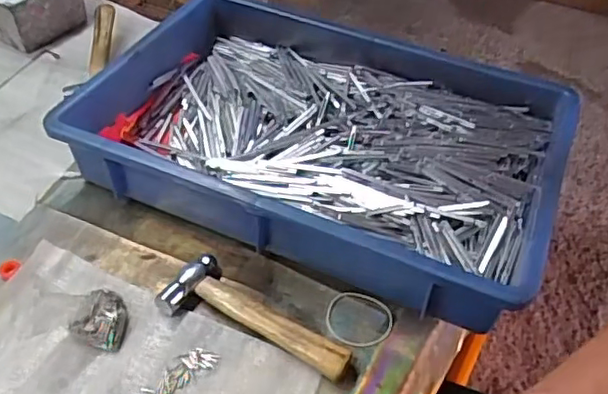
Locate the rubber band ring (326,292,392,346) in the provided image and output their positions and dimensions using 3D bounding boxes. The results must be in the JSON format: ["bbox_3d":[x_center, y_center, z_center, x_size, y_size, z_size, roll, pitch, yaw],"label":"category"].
[{"bbox_3d":[0.046,0.100,0.496,0.054,0.006,0.047,9,45,5],"label":"rubber band ring"}]

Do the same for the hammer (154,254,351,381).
[{"bbox_3d":[-0.036,0.094,0.486,0.159,0.017,0.055,20,47,15],"label":"hammer"}]

